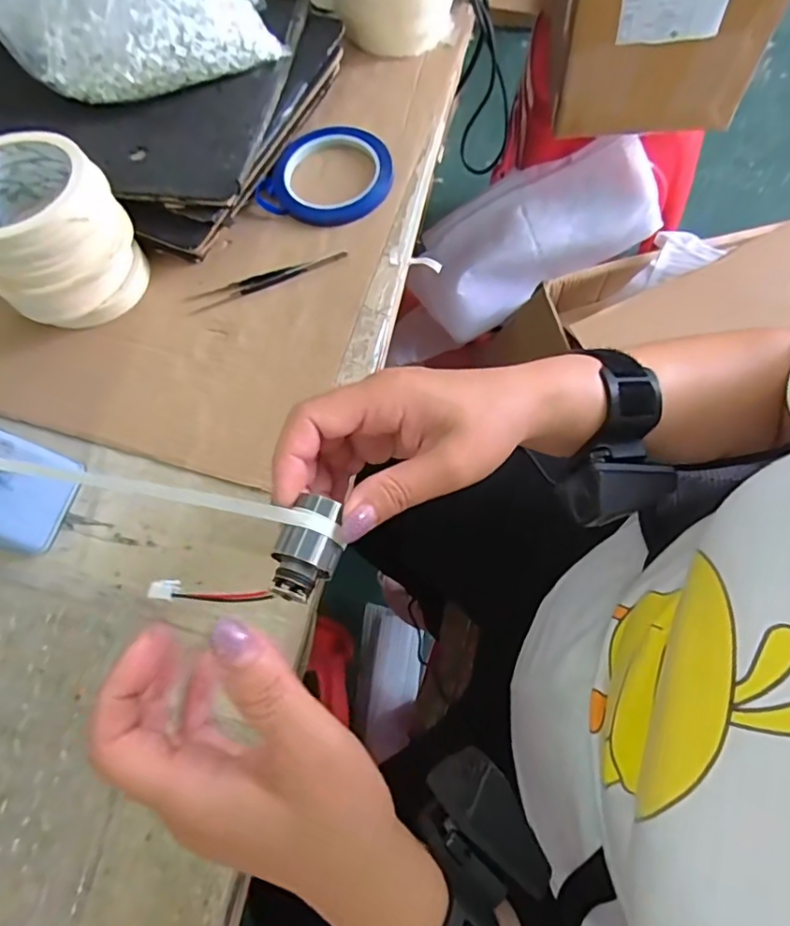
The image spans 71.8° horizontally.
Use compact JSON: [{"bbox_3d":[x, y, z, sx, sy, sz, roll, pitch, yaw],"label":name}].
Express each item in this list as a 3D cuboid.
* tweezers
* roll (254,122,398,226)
[{"bbox_3d":[-0.103,-0.147,0.436,0.132,0.007,0.016,-17,69,-1],"label":"tweezers"},{"bbox_3d":[-0.053,-0.247,0.464,0.099,0.009,0.101,-2,70,5],"label":"roll"}]

